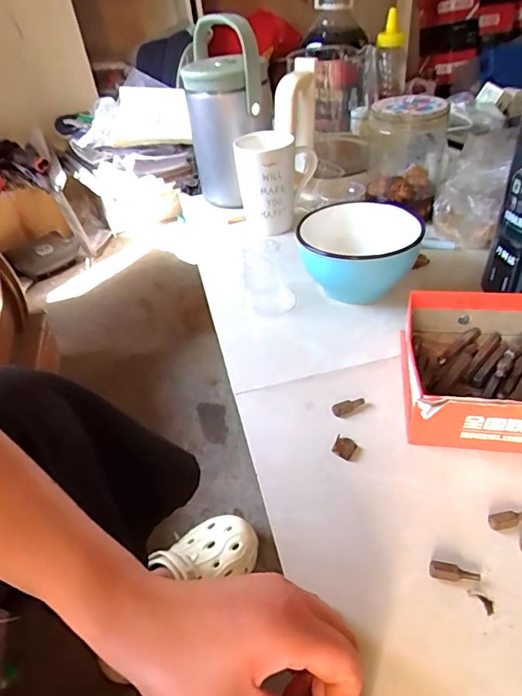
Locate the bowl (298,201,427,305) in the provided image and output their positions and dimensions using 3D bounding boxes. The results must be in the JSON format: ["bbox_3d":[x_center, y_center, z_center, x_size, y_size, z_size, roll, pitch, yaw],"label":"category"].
[{"bbox_3d":[0.112,-0.106,0.543,0.133,0.078,0.133,-3,40,3],"label":"bowl"}]

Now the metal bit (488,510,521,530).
[{"bbox_3d":[0.171,0.117,0.319,0.031,0.006,0.011,-7,40,-1],"label":"metal bit"}]

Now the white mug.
[{"bbox_3d":[0.015,-0.237,0.672,0.098,0.122,0.084,-5,40,0],"label":"white mug"}]

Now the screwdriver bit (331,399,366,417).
[{"bbox_3d":[0.078,0.051,0.411,0.032,0.009,0.008,-18,41,-15],"label":"screwdriver bit"}]

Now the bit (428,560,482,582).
[{"bbox_3d":[0.122,0.142,0.295,0.030,0.008,0.009,8,42,16],"label":"bit"}]

